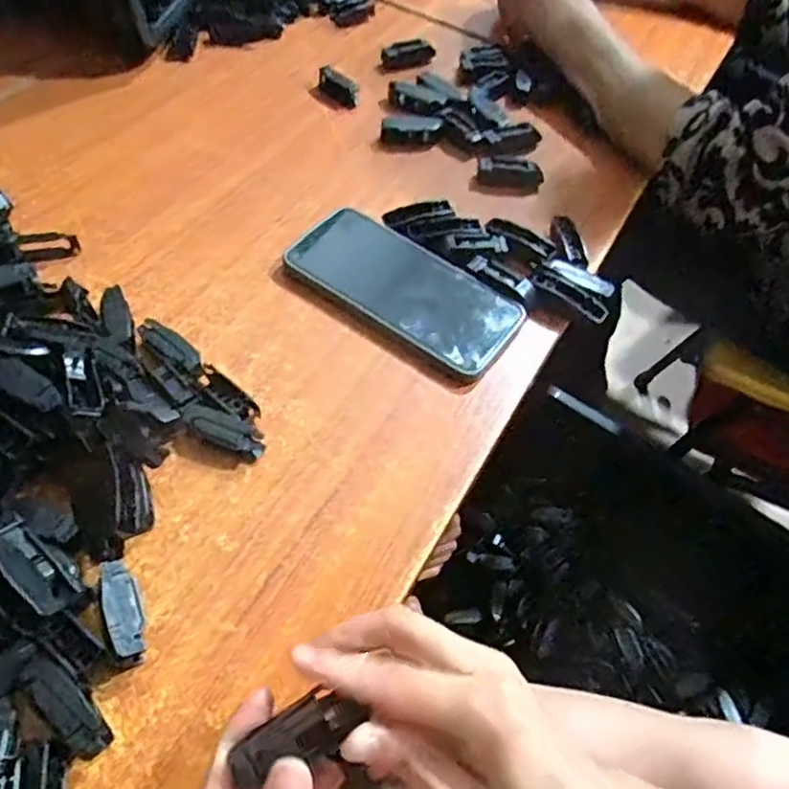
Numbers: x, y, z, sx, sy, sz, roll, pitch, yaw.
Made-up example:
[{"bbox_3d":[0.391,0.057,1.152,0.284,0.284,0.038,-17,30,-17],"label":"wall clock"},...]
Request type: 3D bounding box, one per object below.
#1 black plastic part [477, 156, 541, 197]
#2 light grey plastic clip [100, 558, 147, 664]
[{"bbox_3d":[0.096,-0.183,0.541,0.054,0.016,0.023,12,55,1],"label":"black plastic part"},{"bbox_3d":[-0.131,0.105,0.313,0.016,0.019,0.049,-20,60,-19],"label":"light grey plastic clip"}]

